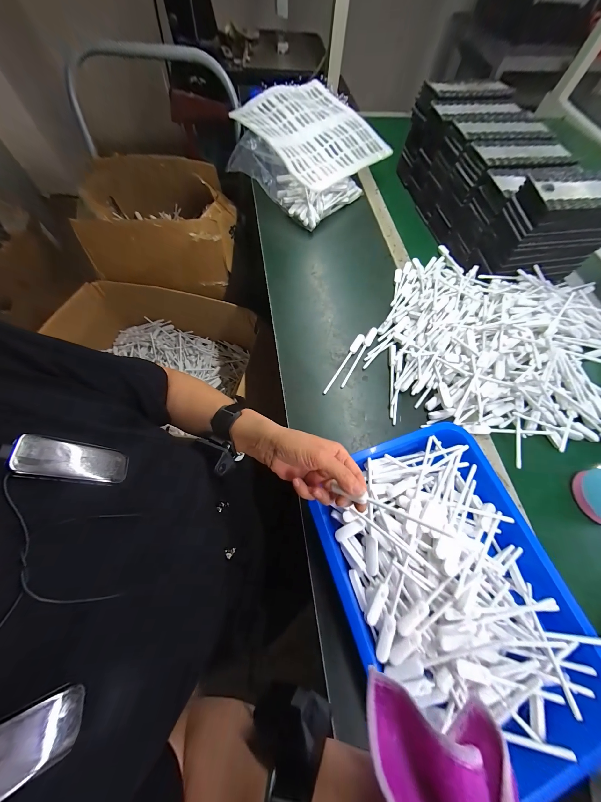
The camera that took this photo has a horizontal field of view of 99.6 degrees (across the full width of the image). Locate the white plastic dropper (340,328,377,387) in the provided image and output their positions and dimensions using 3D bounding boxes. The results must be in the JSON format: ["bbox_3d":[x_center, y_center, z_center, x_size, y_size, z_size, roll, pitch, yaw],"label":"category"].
[{"bbox_3d":[0.109,-0.085,0.475,0.015,0.012,0.139,30,69,9],"label":"white plastic dropper"}]

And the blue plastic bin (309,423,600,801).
[{"bbox_3d":[0.186,0.230,0.330,0.269,0.055,0.364,-18,69,-10],"label":"blue plastic bin"}]

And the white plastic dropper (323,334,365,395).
[{"bbox_3d":[0.081,-0.069,0.471,0.015,0.011,0.143,31,69,10],"label":"white plastic dropper"}]

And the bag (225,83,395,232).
[{"bbox_3d":[0.030,-0.635,0.652,0.307,0.120,0.329,43,72,14],"label":"bag"}]

